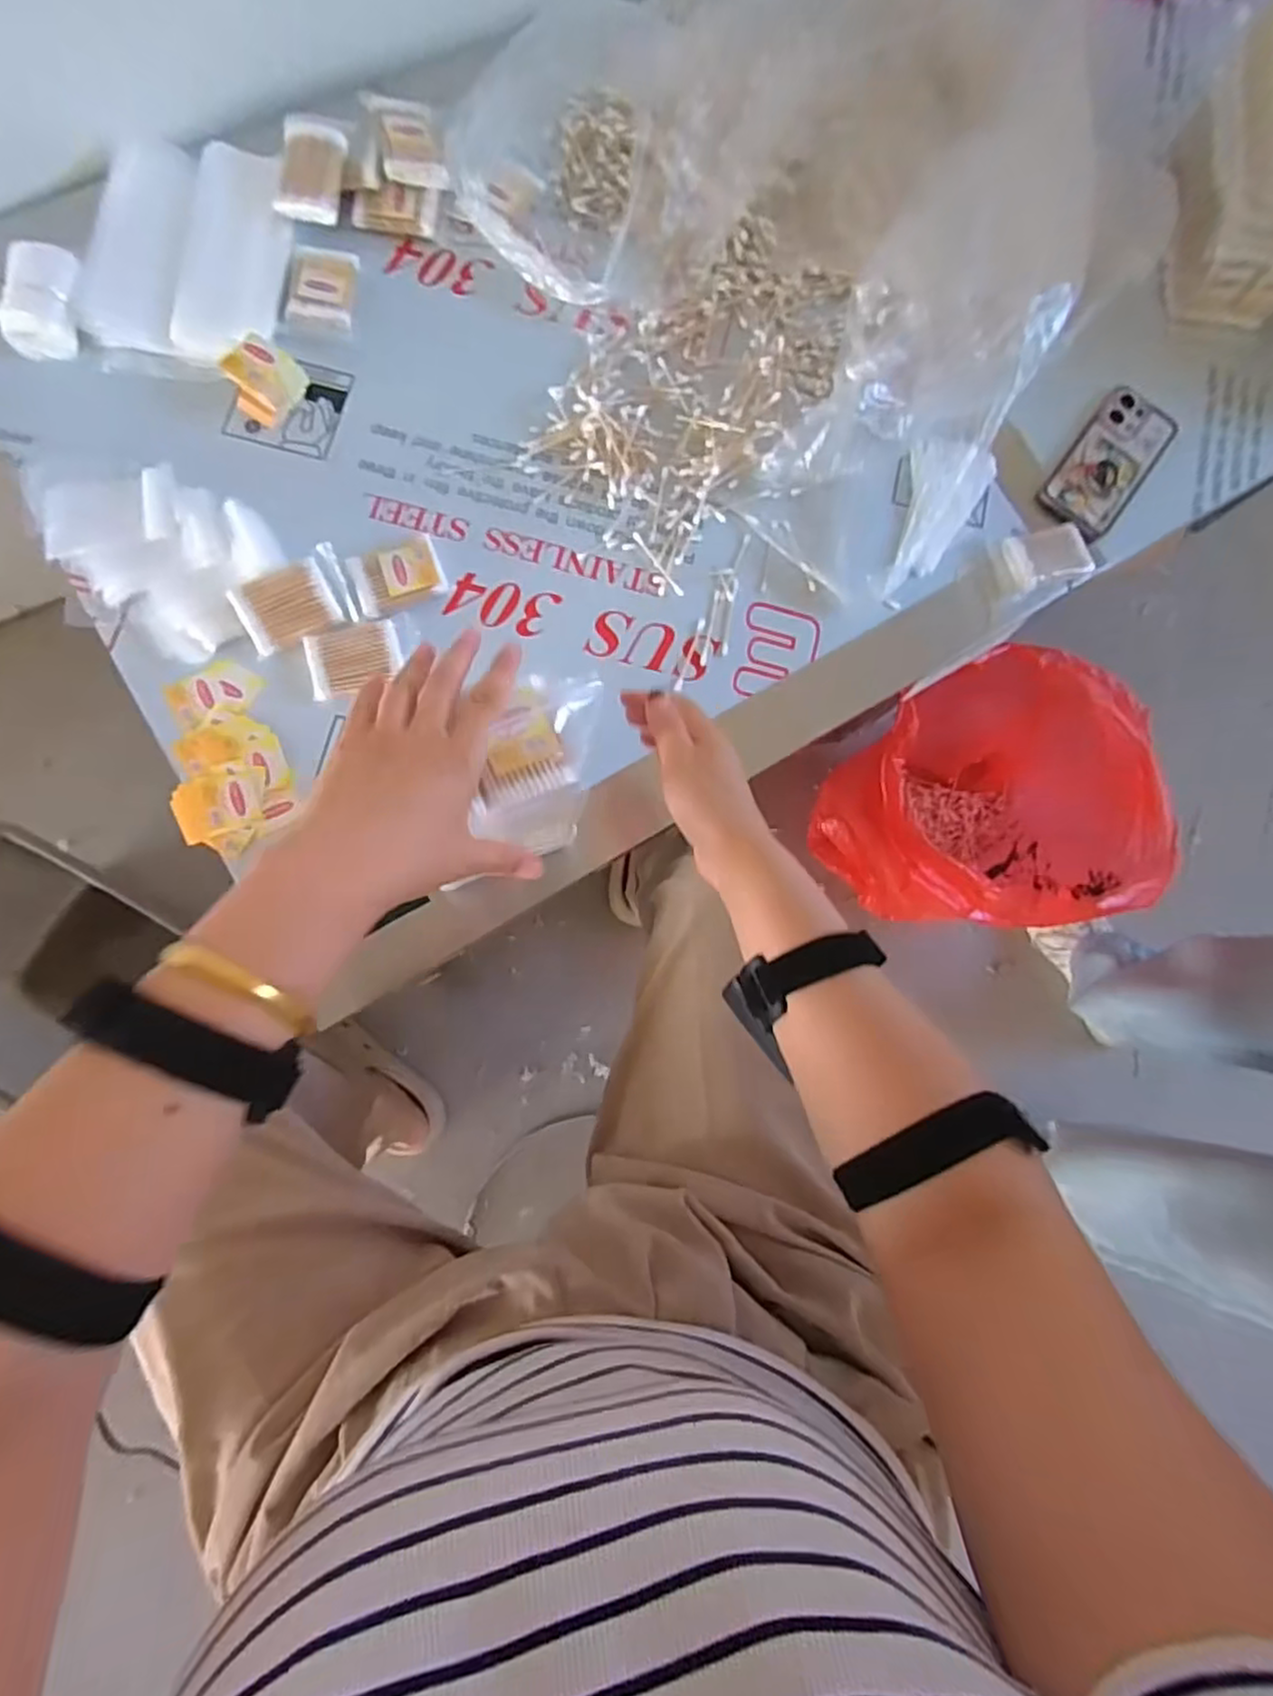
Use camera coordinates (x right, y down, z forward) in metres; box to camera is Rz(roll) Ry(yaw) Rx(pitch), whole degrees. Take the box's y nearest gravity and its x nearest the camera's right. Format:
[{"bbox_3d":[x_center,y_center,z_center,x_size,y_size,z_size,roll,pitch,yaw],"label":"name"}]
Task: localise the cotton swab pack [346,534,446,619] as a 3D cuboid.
[{"bbox_3d":[-0.205,-0.233,0.613,0.076,0.019,0.054,-22,85,-8],"label":"cotton swab pack"}]

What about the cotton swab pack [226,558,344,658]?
[{"bbox_3d":[-0.290,-0.201,0.590,0.076,0.007,0.054,-28,105,-6],"label":"cotton swab pack"}]

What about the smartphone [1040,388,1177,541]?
[{"bbox_3d":[0.470,-0.384,0.701,0.077,0.015,0.177,38,80,0],"label":"smartphone"}]

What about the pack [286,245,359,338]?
[{"bbox_3d":[-0.284,-0.509,0.646,0.055,0.014,0.082,6,82,-5],"label":"pack"}]

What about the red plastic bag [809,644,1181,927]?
[{"bbox_3d":[0.435,-0.063,0.970,0.335,0.313,0.355,-14,81,-7],"label":"red plastic bag"}]

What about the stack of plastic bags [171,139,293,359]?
[{"bbox_3d":[-0.354,-0.527,0.629,0.084,0.015,0.192,7,82,-5],"label":"stack of plastic bags"}]

